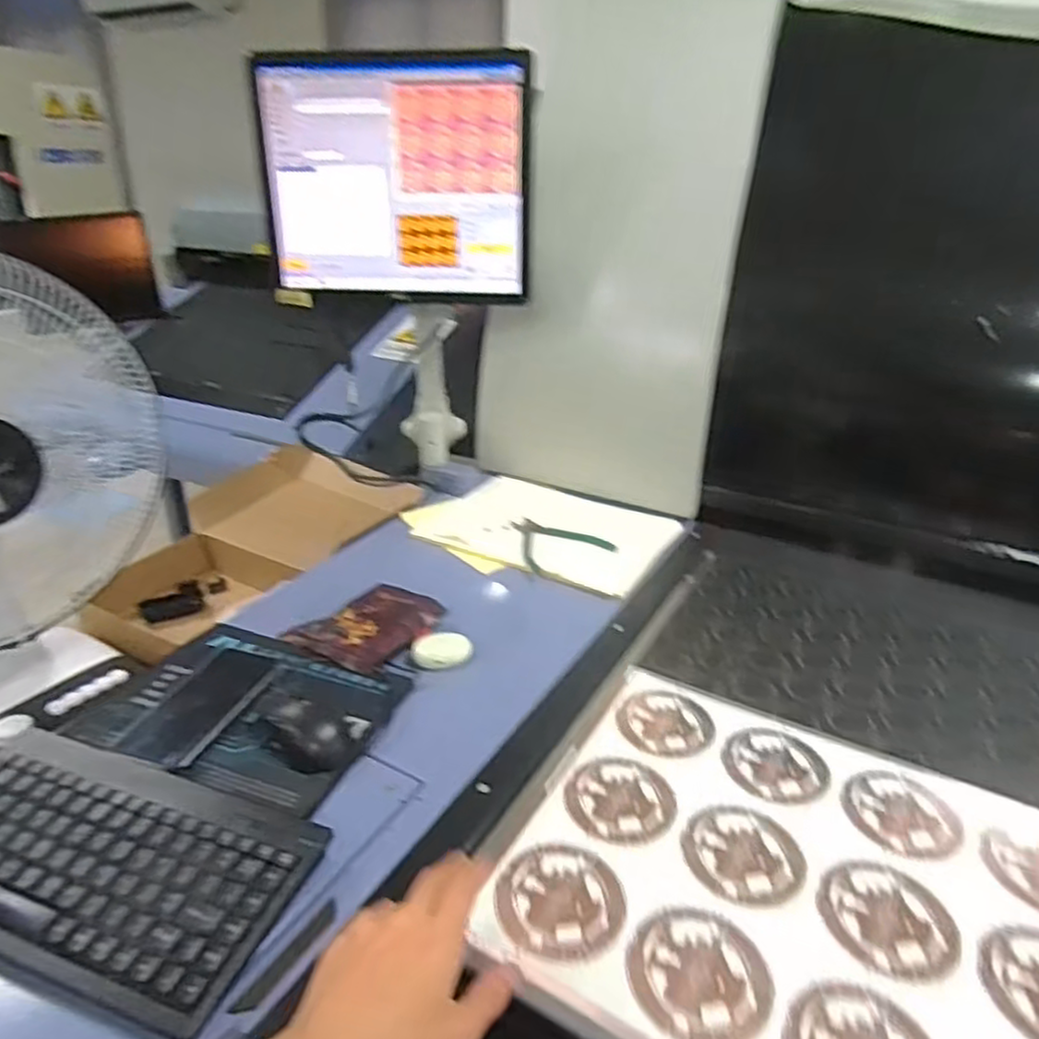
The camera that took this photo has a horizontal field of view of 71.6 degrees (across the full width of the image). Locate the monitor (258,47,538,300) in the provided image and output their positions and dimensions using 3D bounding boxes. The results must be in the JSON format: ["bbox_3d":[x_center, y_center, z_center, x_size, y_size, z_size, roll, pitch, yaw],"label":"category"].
[{"bbox_3d":[-0.166,-0.454,0.976,0.367,0.290,0.046,5,26,5],"label":"monitor"}]

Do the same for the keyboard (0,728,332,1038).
[{"bbox_3d":[-0.294,0.242,0.511,0.281,0.036,0.156,10,30,17],"label":"keyboard"}]

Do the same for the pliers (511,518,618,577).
[{"bbox_3d":[0.044,0.028,0.979,0.125,0.009,0.136,-14,32,-25],"label":"pliers"}]

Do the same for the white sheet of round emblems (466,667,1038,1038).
[{"bbox_3d":[0.210,0.263,0.512,0.401,0.006,0.332,14,29,25],"label":"white sheet of round emblems"}]

